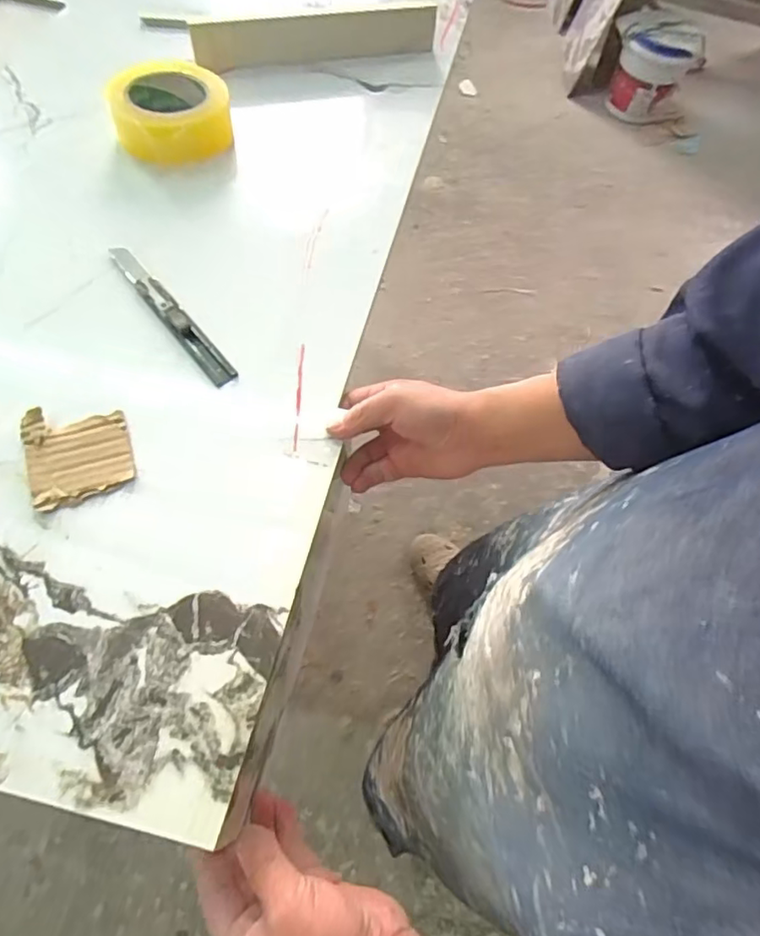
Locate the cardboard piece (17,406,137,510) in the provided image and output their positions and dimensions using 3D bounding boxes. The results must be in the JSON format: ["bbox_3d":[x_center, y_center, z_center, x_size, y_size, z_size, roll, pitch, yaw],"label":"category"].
[{"bbox_3d":[-0.230,-0.014,0.448,0.073,0.010,0.081,-19,64,-13],"label":"cardboard piece"}]

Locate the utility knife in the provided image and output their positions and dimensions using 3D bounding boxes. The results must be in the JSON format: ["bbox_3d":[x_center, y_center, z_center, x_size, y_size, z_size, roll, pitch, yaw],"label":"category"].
[{"bbox_3d":[-0.187,-0.138,0.521,0.024,0.009,0.185,-35,69,-20],"label":"utility knife"}]

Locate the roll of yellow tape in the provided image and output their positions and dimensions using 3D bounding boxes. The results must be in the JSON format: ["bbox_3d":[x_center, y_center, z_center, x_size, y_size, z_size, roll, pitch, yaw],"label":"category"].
[{"bbox_3d":[-0.216,-0.366,0.616,0.114,0.056,0.114,-8,62,-7],"label":"roll of yellow tape"}]

